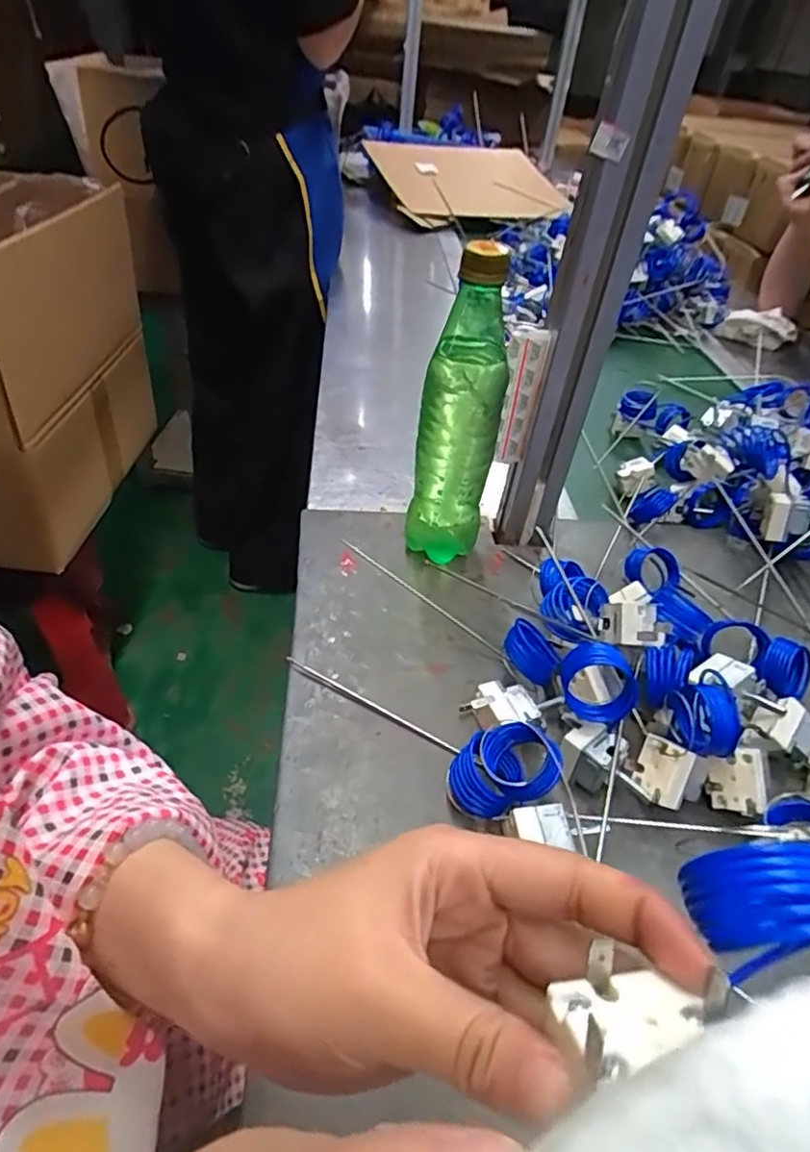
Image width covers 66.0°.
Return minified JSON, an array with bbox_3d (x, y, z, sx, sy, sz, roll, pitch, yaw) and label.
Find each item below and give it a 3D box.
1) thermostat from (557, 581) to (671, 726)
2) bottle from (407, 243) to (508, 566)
[{"bbox_3d":[0.138,0.050,0.406,0.052,0.042,0.092,25,72,22],"label":"thermostat"},{"bbox_3d":[0.039,-0.108,0.468,0.058,0.241,0.051,33,50,29],"label":"bottle"}]

